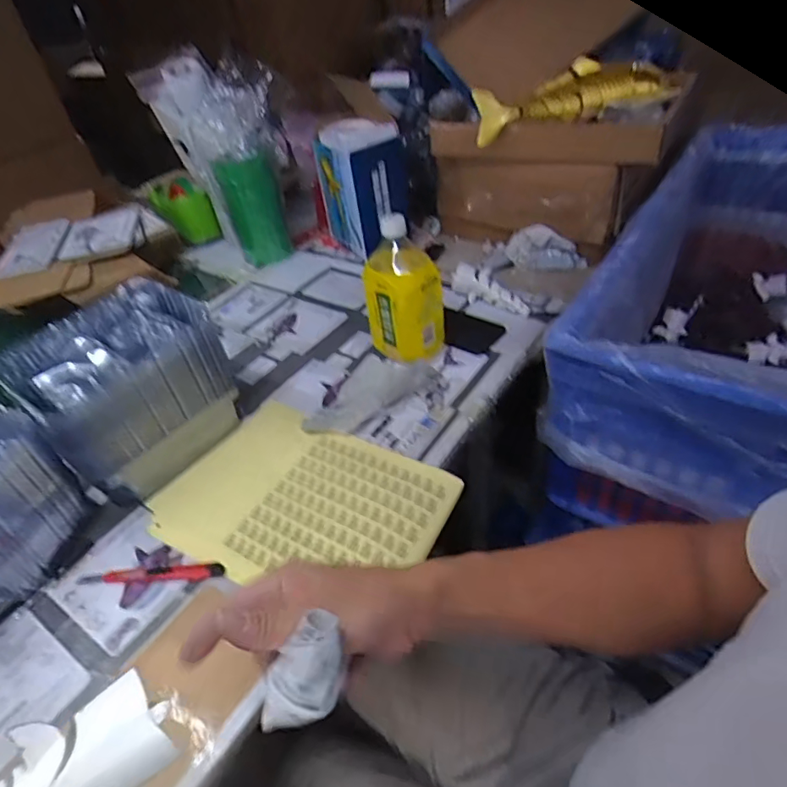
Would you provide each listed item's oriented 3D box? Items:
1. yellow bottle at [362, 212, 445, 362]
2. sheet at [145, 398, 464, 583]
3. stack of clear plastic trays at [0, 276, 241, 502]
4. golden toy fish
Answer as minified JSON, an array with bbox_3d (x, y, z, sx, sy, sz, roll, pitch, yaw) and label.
[{"bbox_3d":[0.012,-0.143,0.710,0.106,0.194,0.120,-7,41,2],"label":"yellow bottle"},{"bbox_3d":[-0.110,0.114,0.574,0.315,0.009,0.217,20,49,29],"label":"sheet"},{"bbox_3d":[-0.318,-0.003,0.623,0.173,0.163,0.205,24,50,31],"label":"stack of clear plastic trays"},{"bbox_3d":[0.283,-0.469,0.806,0.311,0.100,0.106,-11,41,-5],"label":"golden toy fish"}]

